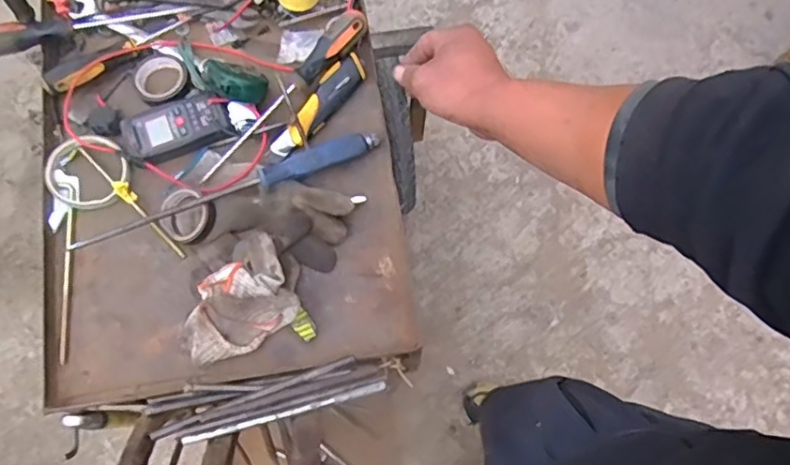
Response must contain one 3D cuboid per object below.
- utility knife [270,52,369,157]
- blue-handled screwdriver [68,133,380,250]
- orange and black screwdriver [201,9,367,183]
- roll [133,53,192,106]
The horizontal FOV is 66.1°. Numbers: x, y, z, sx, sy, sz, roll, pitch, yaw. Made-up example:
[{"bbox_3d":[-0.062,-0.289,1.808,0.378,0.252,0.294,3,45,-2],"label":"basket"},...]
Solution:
[{"bbox_3d":[-0.085,-0.143,0.678,0.036,0.020,0.139,38,78,9],"label":"utility knife"},{"bbox_3d":[-0.173,-0.050,0.638,0.326,0.031,0.031,-21,76,-6],"label":"blue-handled screwdriver"},{"bbox_3d":[-0.122,-0.153,0.665,0.029,0.031,0.246,40,78,10],"label":"orange and black screwdriver"},{"bbox_3d":[-0.265,-0.174,0.692,0.066,0.015,0.062,0,75,0],"label":"roll"}]

